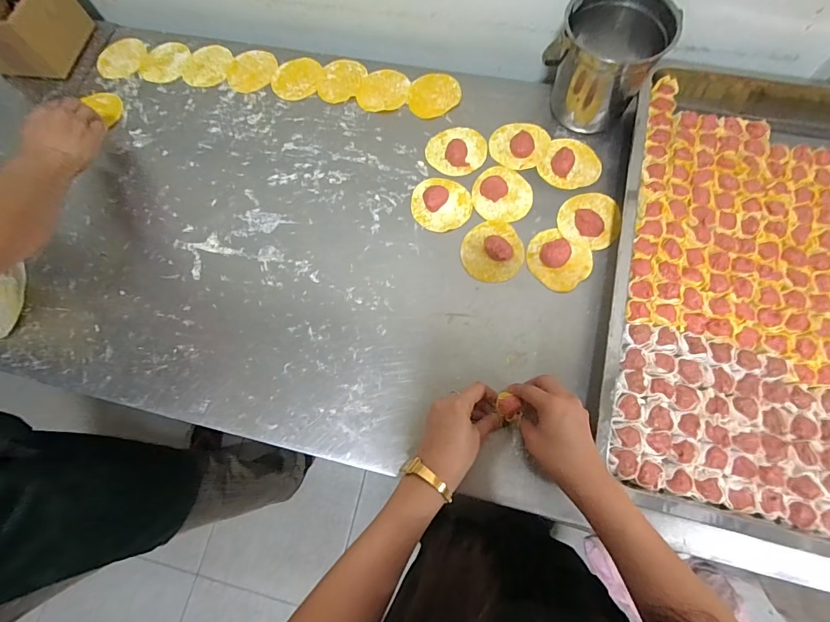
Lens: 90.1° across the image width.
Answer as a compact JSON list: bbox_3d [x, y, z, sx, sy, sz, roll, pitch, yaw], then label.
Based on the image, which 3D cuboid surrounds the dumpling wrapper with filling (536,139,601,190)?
[{"bbox_3d":[0.225,-0.213,0.585,0.079,0.024,0.078,31,76,11],"label":"dumpling wrapper with filling"}]

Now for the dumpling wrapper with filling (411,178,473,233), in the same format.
[{"bbox_3d":[0.037,-0.153,0.576,0.083,0.020,0.083,-1,72,2],"label":"dumpling wrapper with filling"}]

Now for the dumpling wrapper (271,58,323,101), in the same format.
[{"bbox_3d":[-0.192,-0.377,0.672,0.075,0.005,0.082,-1,72,2],"label":"dumpling wrapper"}]

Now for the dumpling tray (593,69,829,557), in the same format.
[{"bbox_3d":[0.449,-0.054,0.511,0.398,0.056,0.622,13,73,6],"label":"dumpling tray"}]

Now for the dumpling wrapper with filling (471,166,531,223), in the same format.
[{"bbox_3d":[0.122,-0.166,0.580,0.080,0.008,0.086,-1,72,2],"label":"dumpling wrapper with filling"}]

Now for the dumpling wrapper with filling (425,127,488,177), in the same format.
[{"bbox_3d":[0.061,-0.238,0.607,0.084,0.013,0.080,-1,72,2],"label":"dumpling wrapper with filling"}]

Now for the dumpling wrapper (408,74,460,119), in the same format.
[{"bbox_3d":[0.031,-0.337,0.645,0.076,0.004,0.086,7,73,4],"label":"dumpling wrapper"}]

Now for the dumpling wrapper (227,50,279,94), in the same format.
[{"bbox_3d":[-0.267,-0.394,0.678,0.078,0.004,0.089,17,74,7],"label":"dumpling wrapper"}]

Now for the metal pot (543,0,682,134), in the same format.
[{"bbox_3d":[0.255,-0.338,0.567,0.124,0.142,0.105,33,76,11],"label":"metal pot"}]

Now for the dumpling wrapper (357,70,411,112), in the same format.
[{"bbox_3d":[-0.049,-0.349,0.653,0.078,0.004,0.082,-1,72,2],"label":"dumpling wrapper"}]

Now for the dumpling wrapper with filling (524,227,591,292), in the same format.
[{"bbox_3d":[0.189,-0.071,0.545,0.082,0.014,0.075,-1,72,2],"label":"dumpling wrapper with filling"}]

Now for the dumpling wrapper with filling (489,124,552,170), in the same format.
[{"bbox_3d":[0.151,-0.248,0.606,0.078,0.012,0.084,-1,72,2],"label":"dumpling wrapper with filling"}]

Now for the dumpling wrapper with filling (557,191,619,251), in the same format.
[{"bbox_3d":[0.238,-0.127,0.562,0.079,0.012,0.081,-1,72,2],"label":"dumpling wrapper with filling"}]

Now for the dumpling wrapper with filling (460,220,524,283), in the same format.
[{"bbox_3d":[0.104,-0.083,0.551,0.080,0.017,0.087,-4,72,1],"label":"dumpling wrapper with filling"}]

